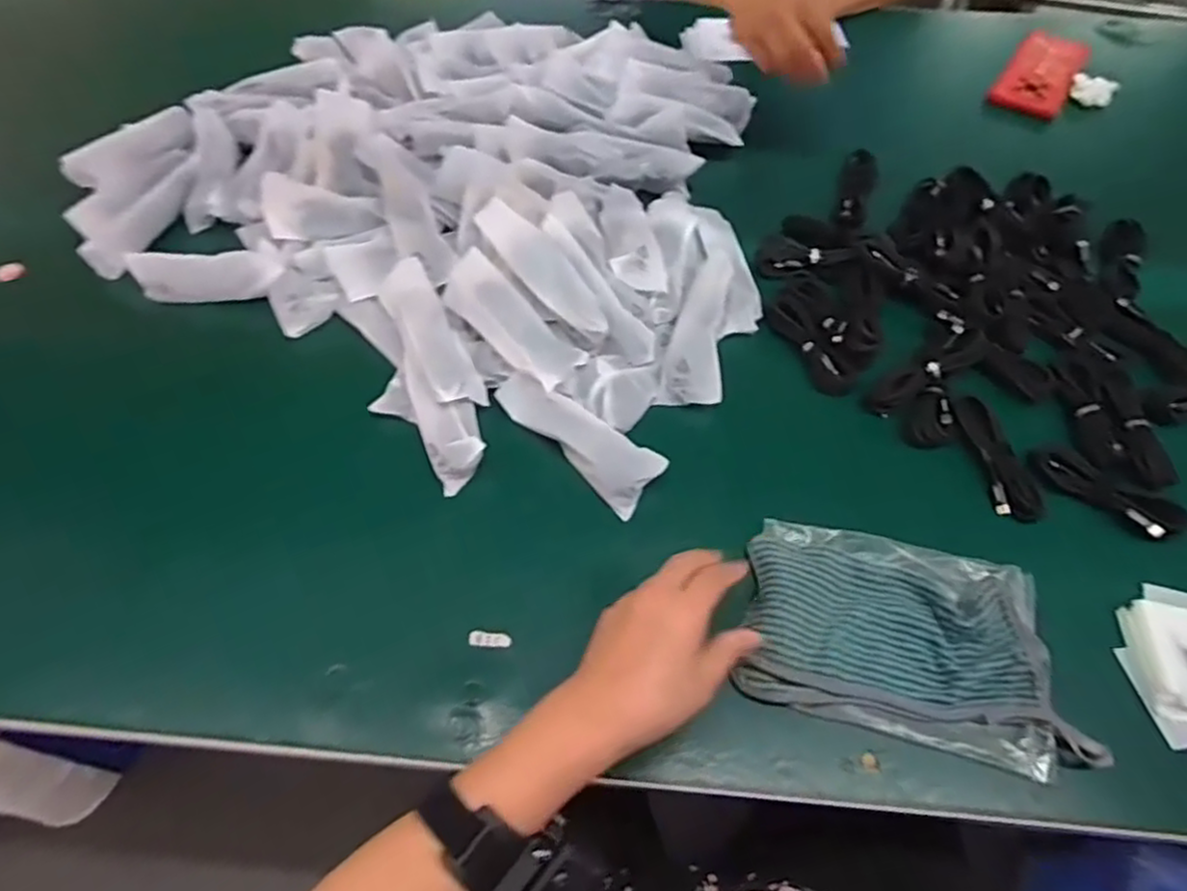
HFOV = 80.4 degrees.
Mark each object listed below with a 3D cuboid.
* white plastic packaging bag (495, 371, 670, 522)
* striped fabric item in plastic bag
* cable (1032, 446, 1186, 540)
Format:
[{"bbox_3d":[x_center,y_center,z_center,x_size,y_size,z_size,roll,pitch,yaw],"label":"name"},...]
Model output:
[{"bbox_3d":[-0.014,-0.008,0.583,0.152,0.034,0.045,38,65,22],"label":"white plastic packaging bag"},{"bbox_3d":[0.221,0.135,0.496,0.219,0.020,0.141,10,58,7],"label":"striped fabric item in plastic bag"},{"bbox_3d":[0.408,0.036,0.559,0.109,0.023,0.036,34,64,20],"label":"cable"}]

